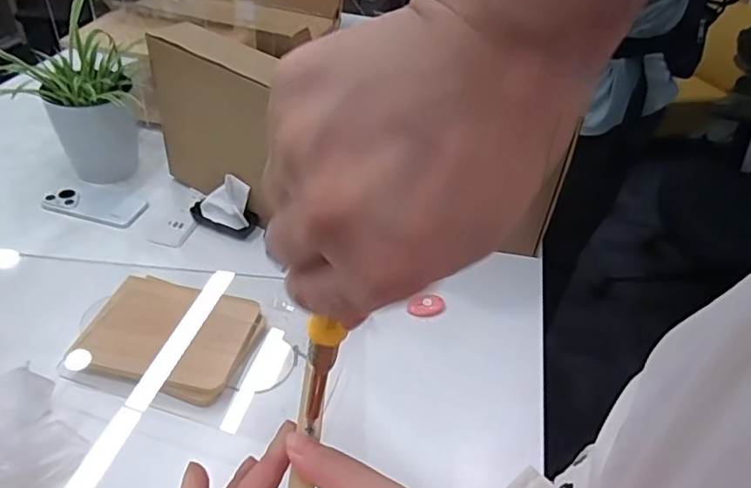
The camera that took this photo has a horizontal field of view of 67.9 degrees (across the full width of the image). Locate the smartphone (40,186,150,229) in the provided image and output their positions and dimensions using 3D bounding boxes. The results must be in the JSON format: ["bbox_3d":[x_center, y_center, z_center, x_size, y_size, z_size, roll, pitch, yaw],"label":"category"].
[{"bbox_3d":[-0.450,-0.063,0.889,0.162,0.007,0.065,11,40,6],"label":"smartphone"}]

